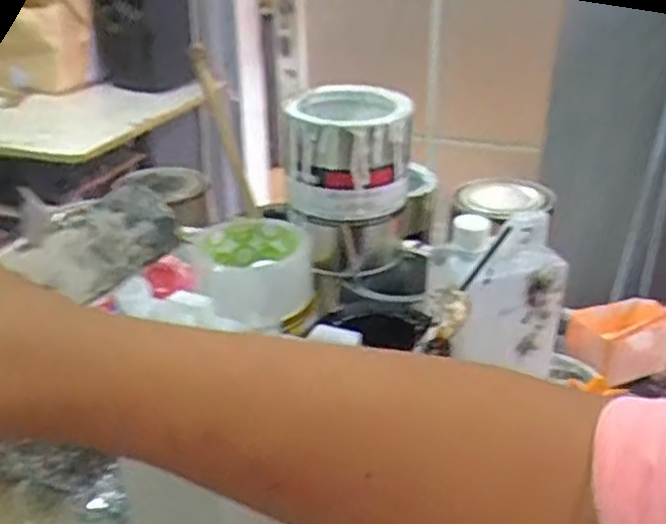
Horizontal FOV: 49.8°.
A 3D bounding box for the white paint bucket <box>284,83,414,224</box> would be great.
[{"bbox_3d":[0.012,-0.095,0.610,0.101,0.093,0.098,0,29,0],"label":"white paint bucket"}]

